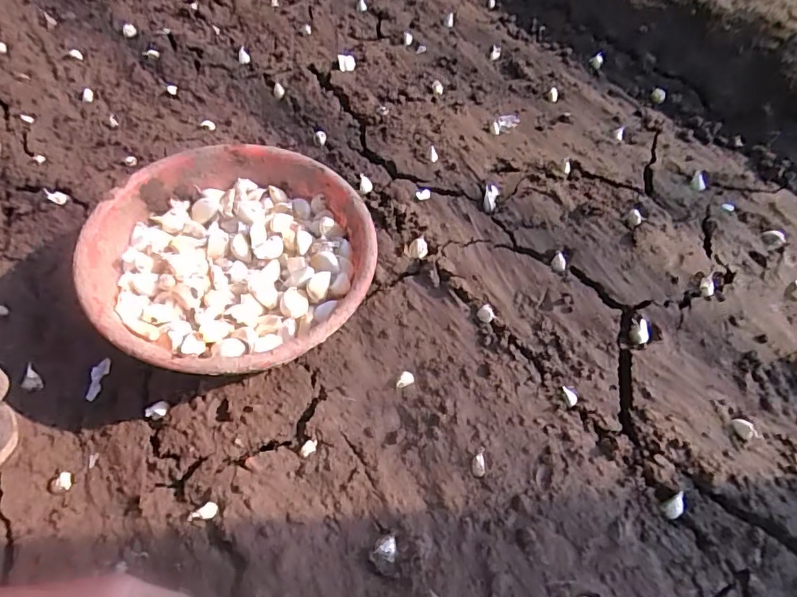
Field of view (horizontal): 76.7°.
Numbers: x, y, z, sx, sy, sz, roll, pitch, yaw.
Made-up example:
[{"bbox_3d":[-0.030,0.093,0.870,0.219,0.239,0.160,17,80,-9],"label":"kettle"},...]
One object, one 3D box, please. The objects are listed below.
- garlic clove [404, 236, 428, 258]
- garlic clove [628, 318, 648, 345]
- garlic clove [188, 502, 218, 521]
[{"bbox_3d":[0.020,-0.059,0.590,0.028,0.011,0.023,-15,60,-6],"label":"garlic clove"},{"bbox_3d":[0.250,0.034,0.524,0.018,0.010,0.025,9,60,8],"label":"garlic clove"},{"bbox_3d":[-0.179,0.196,0.463,0.027,0.007,0.014,-6,59,-1],"label":"garlic clove"}]

